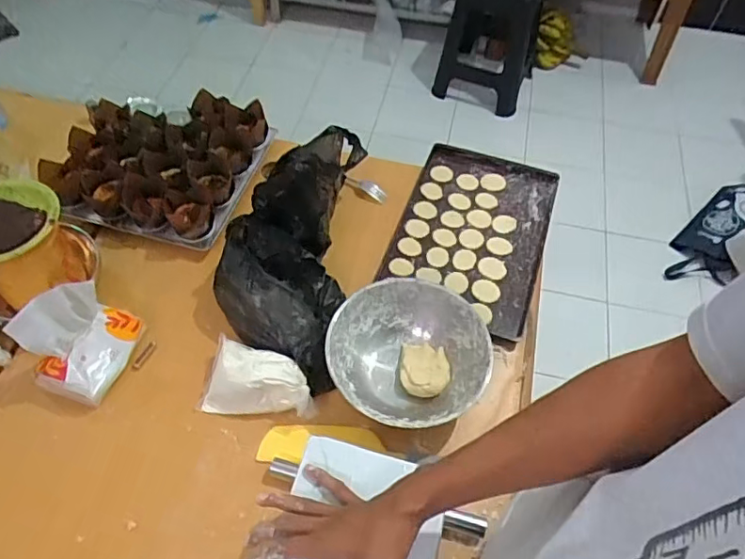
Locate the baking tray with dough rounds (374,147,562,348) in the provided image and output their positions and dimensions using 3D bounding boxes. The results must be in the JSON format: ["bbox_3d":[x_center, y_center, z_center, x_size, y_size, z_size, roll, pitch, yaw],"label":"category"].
[{"bbox_3d":[0.169,-0.078,0.955,0.242,0.032,0.369,18,56,10],"label":"baking tray with dough rounds"}]

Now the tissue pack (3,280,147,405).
[{"bbox_3d":[-0.384,0.078,0.743,0.092,0.127,0.137,26,58,15],"label":"tissue pack"}]

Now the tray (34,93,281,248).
[{"bbox_3d":[-0.368,-0.215,0.961,0.303,0.081,0.293,15,56,8],"label":"tray"}]

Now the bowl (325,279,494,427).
[{"bbox_3d":[0.050,0.096,0.773,0.213,0.069,0.195,1,55,-2],"label":"bowl"}]

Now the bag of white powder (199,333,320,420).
[{"bbox_3d":[-0.149,0.139,0.762,0.153,0.057,0.091,11,55,5],"label":"bag of white powder"}]

